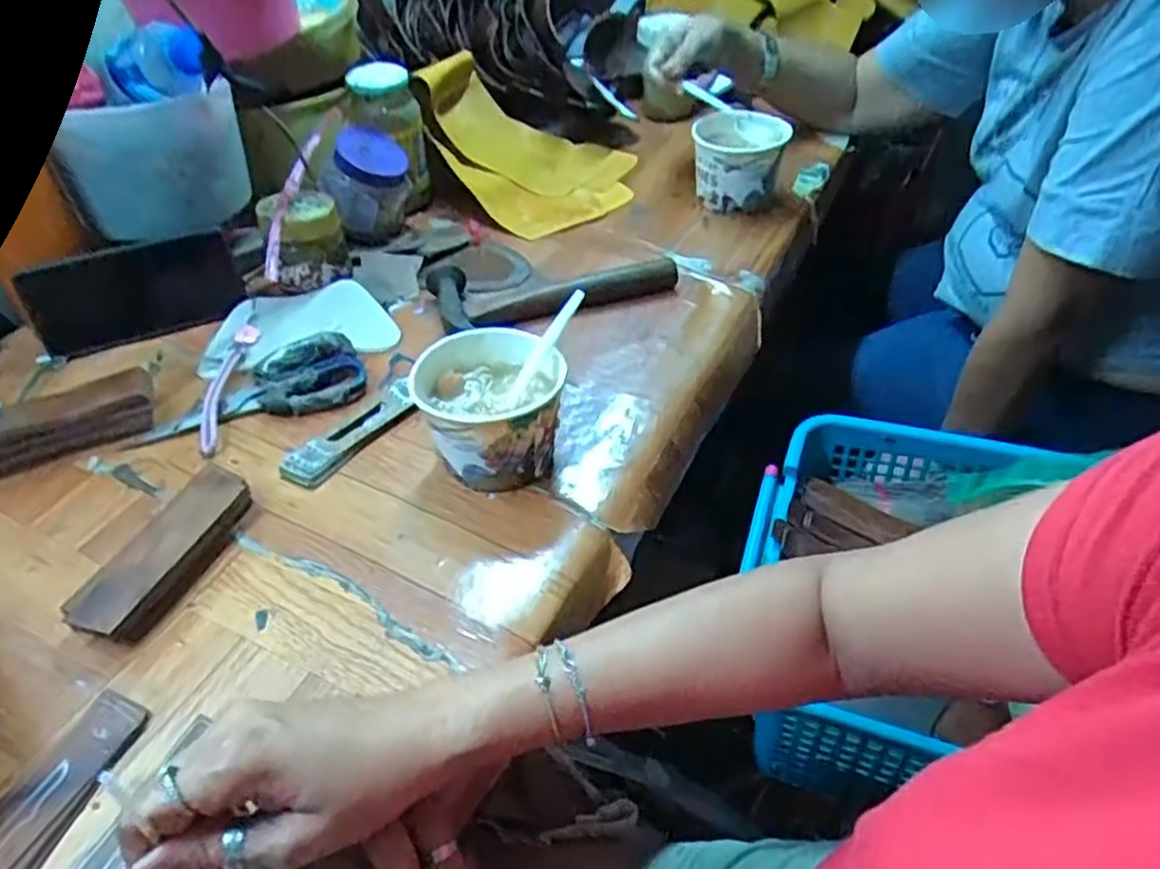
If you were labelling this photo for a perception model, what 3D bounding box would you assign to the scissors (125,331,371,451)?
[{"bbox_3d":[-0.257,-0.035,0.587,0.173,0.012,0.075,-21,47,-16],"label":"scissors"}]

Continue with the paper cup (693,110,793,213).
[{"bbox_3d":[0.161,-0.282,0.786,0.089,0.080,0.086,-2,45,2],"label":"paper cup"}]

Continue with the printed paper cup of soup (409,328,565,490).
[{"bbox_3d":[-0.060,-0.015,0.519,0.097,0.075,0.088,4,44,5],"label":"printed paper cup of soup"}]

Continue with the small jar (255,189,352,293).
[{"bbox_3d":[-0.247,-0.175,0.687,0.067,0.072,0.057,-22,47,-21],"label":"small jar"}]

